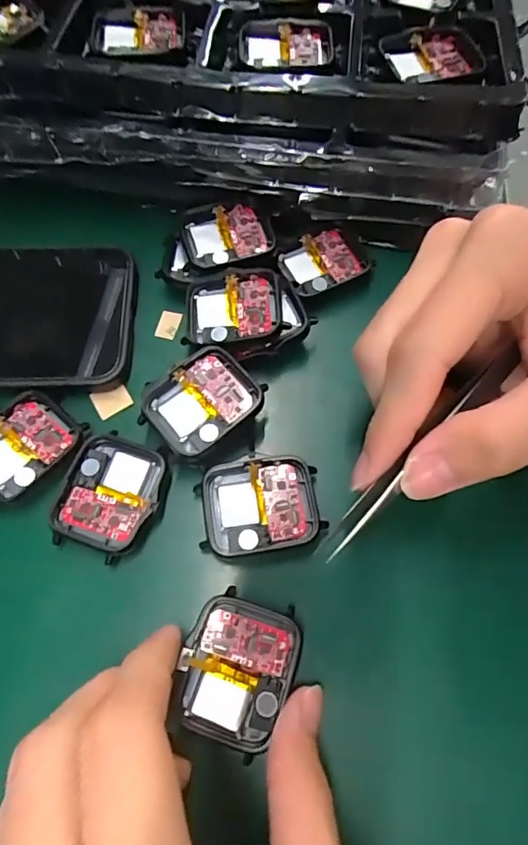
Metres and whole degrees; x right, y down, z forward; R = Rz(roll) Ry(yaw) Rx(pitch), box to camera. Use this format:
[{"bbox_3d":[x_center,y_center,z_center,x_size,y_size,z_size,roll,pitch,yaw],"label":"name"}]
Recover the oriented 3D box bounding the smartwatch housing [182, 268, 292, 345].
[{"bbox_3d":[-0.014,-0.051,0.221,0.044,0.016,0.035,-5,65,0],"label":"smartwatch housing"}]

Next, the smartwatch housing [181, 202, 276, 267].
[{"bbox_3d":[-0.018,-0.091,0.240,0.043,0.013,0.035,-13,65,-4],"label":"smartwatch housing"}]

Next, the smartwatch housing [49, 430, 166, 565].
[{"bbox_3d":[-0.060,0.029,0.195,0.037,0.010,0.045,18,67,10],"label":"smartwatch housing"}]

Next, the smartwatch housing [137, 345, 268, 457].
[{"bbox_3d":[-0.025,-0.008,0.202,0.043,0.014,0.036,-36,69,-14],"label":"smartwatch housing"}]

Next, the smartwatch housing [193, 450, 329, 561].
[{"bbox_3d":[-0.002,0.032,0.191,0.046,0.007,0.037,-11,65,-3],"label":"smartwatch housing"}]

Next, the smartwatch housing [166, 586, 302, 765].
[{"bbox_3d":[-0.009,0.083,0.166,0.036,0.009,0.044,18,67,10],"label":"smartwatch housing"}]

